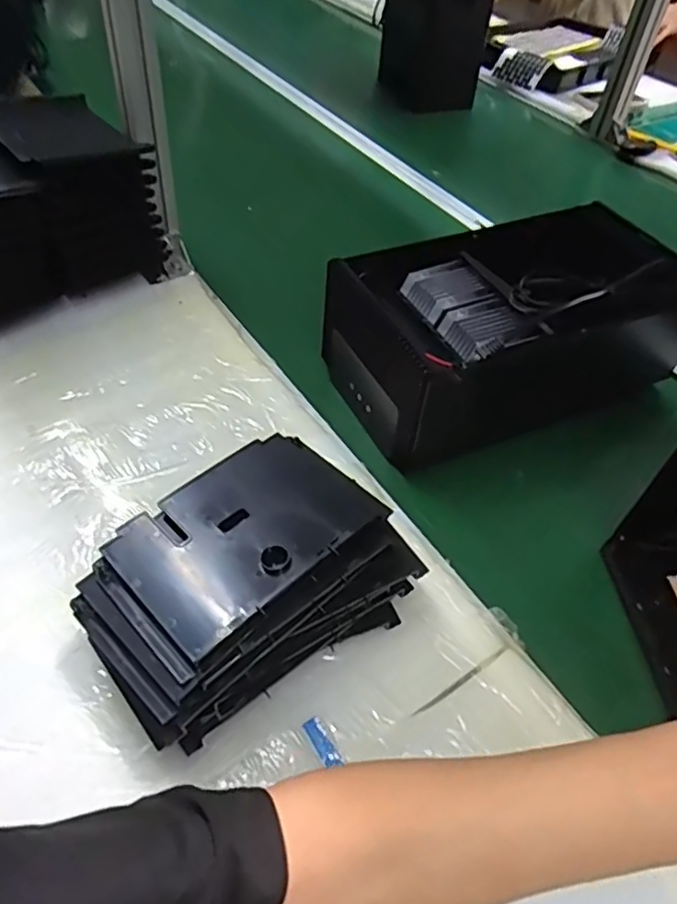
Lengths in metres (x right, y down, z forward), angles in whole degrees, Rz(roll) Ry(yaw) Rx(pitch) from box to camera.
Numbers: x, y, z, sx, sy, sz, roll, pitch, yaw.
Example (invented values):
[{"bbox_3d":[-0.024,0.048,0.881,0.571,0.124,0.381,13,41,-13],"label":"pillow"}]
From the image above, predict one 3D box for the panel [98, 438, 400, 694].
[{"bbox_3d":[-0.072,0.057,0.456,0.177,0.025,0.122,-33,59,-28],"label":"panel"}]

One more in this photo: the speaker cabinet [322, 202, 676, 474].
[{"bbox_3d":[0.172,-0.135,0.676,0.339,0.136,0.192,-17,54,-20],"label":"speaker cabinet"}]

